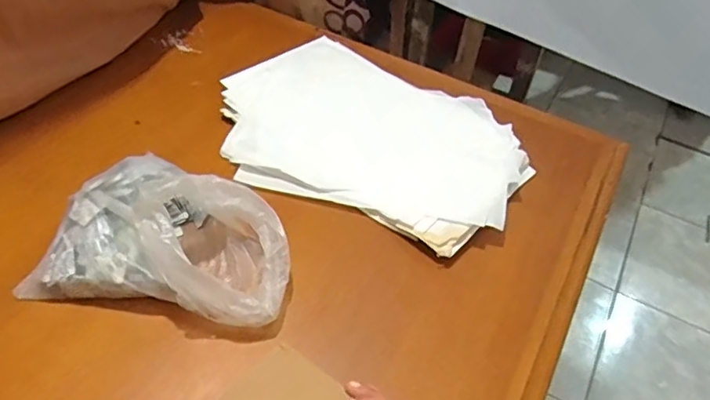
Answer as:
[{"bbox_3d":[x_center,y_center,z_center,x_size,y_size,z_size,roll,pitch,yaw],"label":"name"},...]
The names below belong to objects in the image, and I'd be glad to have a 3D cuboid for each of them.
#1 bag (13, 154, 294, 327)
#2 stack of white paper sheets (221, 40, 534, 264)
[{"bbox_3d":[-0.197,0.020,0.624,0.266,0.107,0.191,10,49,3],"label":"bag"},{"bbox_3d":[0.021,-0.103,0.806,0.426,0.031,0.313,23,50,14],"label":"stack of white paper sheets"}]

